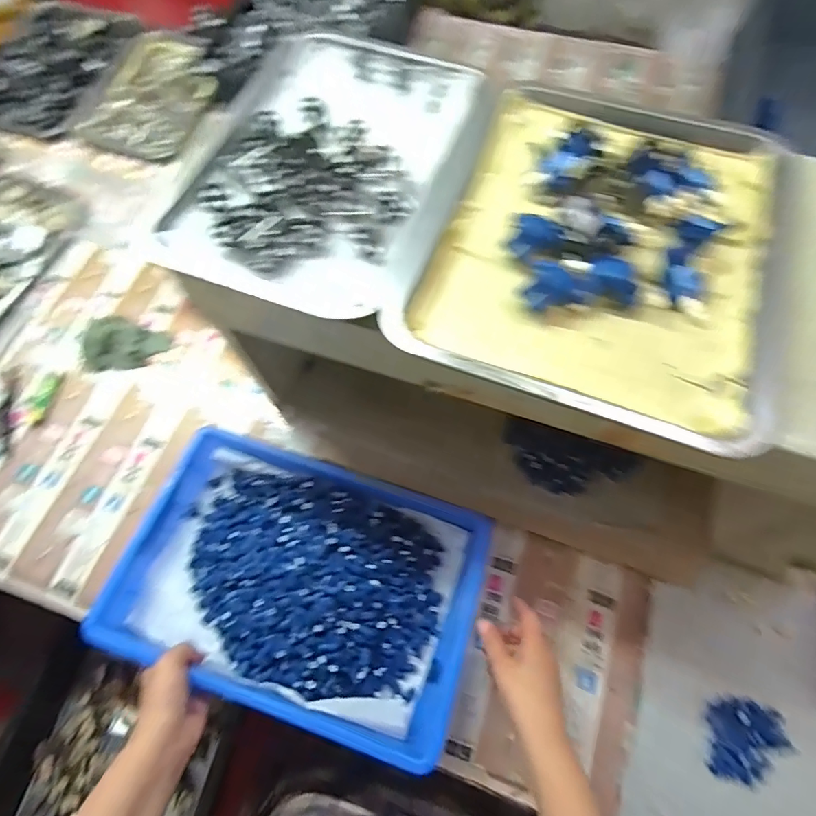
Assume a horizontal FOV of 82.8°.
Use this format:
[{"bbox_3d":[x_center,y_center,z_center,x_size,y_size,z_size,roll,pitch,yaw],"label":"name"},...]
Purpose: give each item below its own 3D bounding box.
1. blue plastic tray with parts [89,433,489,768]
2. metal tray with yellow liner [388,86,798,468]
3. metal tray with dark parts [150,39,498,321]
[{"bbox_3d":[-0.110,0.183,0.505,0.360,0.073,0.249,16,73,8],"label":"blue plastic tray with parts"},{"bbox_3d":[0.151,-0.134,0.362,0.260,0.036,0.289,20,73,9],"label":"metal tray with yellow liner"},{"bbox_3d":[-0.066,-0.214,0.412,0.217,0.044,0.300,19,71,9],"label":"metal tray with dark parts"}]

